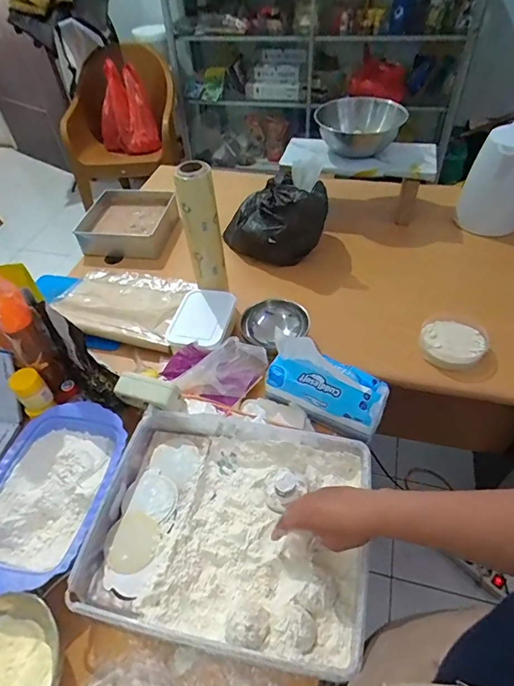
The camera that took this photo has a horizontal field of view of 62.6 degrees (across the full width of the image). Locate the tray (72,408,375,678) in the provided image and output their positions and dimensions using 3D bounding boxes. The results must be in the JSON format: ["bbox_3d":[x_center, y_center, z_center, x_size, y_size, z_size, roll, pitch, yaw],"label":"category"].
[{"bbox_3d":[-0.035,0.239,0.595,0.363,0.066,0.309,7,49,9],"label":"tray"}]

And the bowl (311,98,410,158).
[{"bbox_3d":[0.257,-0.532,1.045,0.206,0.076,0.206,0,49,4],"label":"bowl"}]

